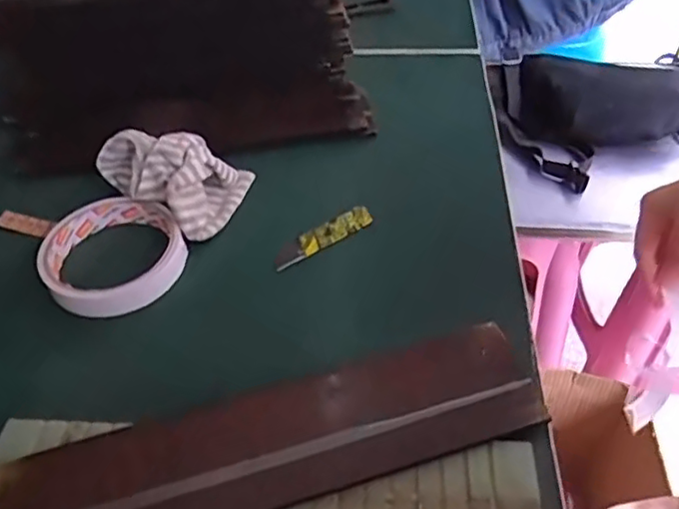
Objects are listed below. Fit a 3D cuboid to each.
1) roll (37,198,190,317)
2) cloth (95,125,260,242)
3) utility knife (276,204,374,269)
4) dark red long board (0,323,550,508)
[{"bbox_3d":[-0.144,0.000,0.408,0.085,0.023,0.087,-2,46,2],"label":"roll"},{"bbox_3d":[-0.112,-0.059,0.445,0.095,0.047,0.070,28,54,27],"label":"cloth"},{"bbox_3d":[-0.012,-0.013,0.426,0.075,0.006,0.020,-27,51,-21],"label":"utility knife"},{"bbox_3d":[-0.036,0.096,0.315,0.273,0.012,0.065,-13,47,-9],"label":"dark red long board"}]

